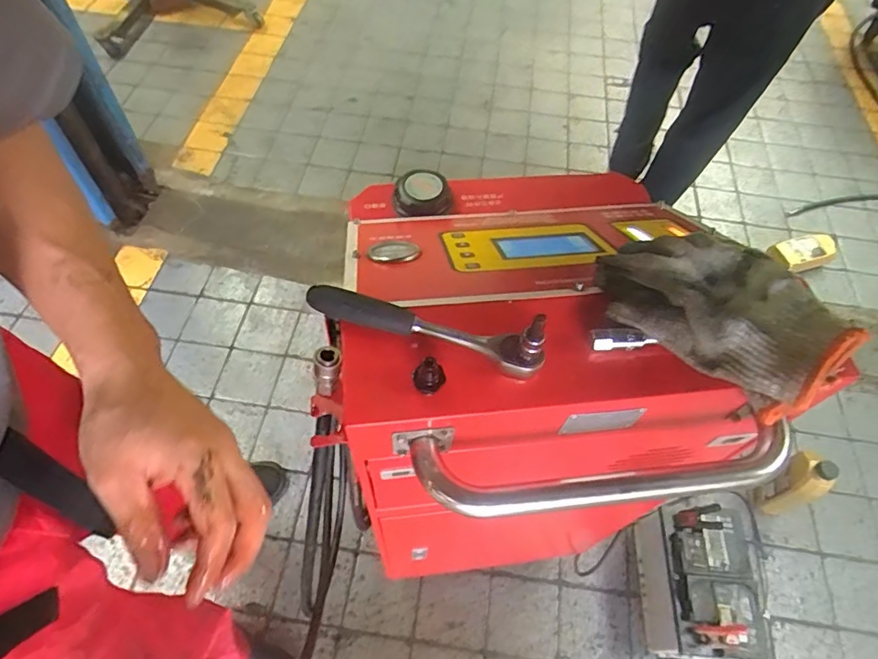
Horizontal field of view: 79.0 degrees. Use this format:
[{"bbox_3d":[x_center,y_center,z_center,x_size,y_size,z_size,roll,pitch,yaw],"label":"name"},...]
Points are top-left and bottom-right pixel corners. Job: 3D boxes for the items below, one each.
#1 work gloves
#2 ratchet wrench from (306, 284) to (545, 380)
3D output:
[{"bbox_3d":[0.223,-0.032,0.428,0.179,0.088,0.136,35,62,18],"label":"work gloves"},{"bbox_3d":[-0.012,-0.010,0.402,0.186,0.060,0.024,15,57,7],"label":"ratchet wrench"}]

